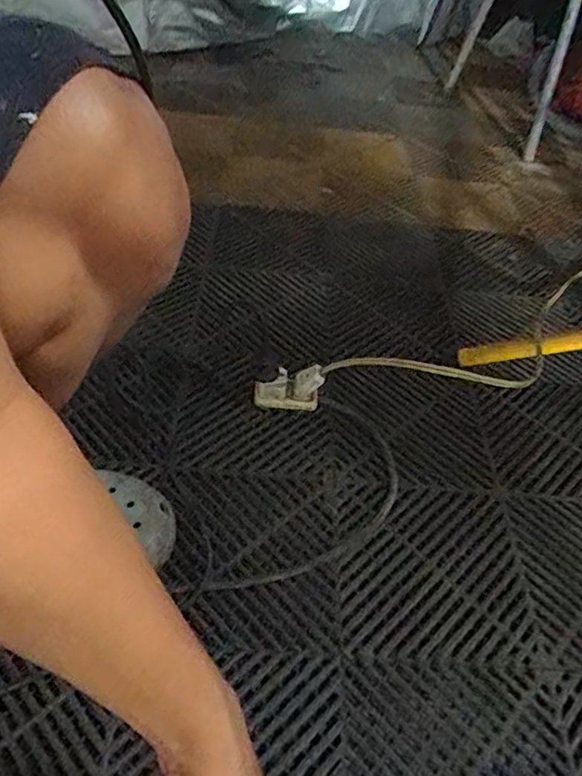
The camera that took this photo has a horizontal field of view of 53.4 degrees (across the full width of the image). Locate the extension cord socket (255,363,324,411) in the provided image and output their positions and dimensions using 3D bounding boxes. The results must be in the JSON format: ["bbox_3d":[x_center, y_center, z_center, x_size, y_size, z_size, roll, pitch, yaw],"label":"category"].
[{"bbox_3d":[-0.004,0.000,0.732,0.083,0.060,0.032,0,47,-7],"label":"extension cord socket"}]

